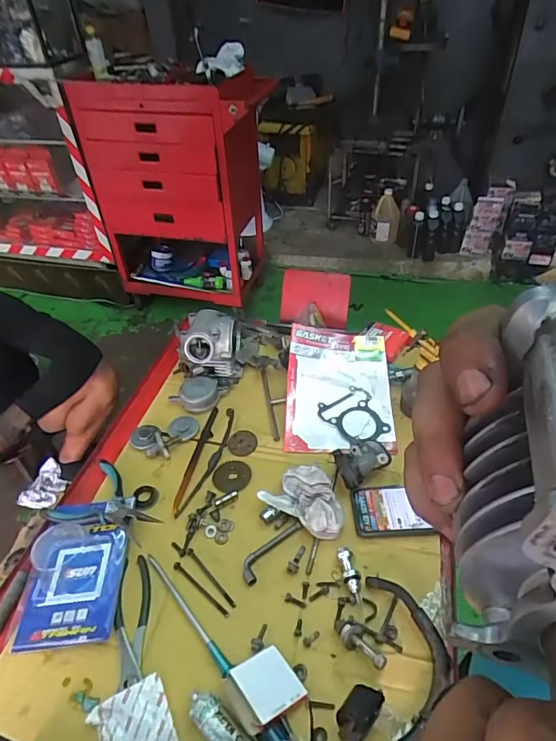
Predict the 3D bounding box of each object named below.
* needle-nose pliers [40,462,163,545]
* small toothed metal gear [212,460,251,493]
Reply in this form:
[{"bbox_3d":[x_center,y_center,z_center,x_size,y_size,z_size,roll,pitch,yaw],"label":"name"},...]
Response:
[{"bbox_3d":[-0.257,0.207,0.693,0.160,0.019,0.118,24,48,27],"label":"needle-nose pliers"},{"bbox_3d":[-0.075,0.171,0.755,0.061,0.006,0.065,-9,36,7],"label":"small toothed metal gear"}]

